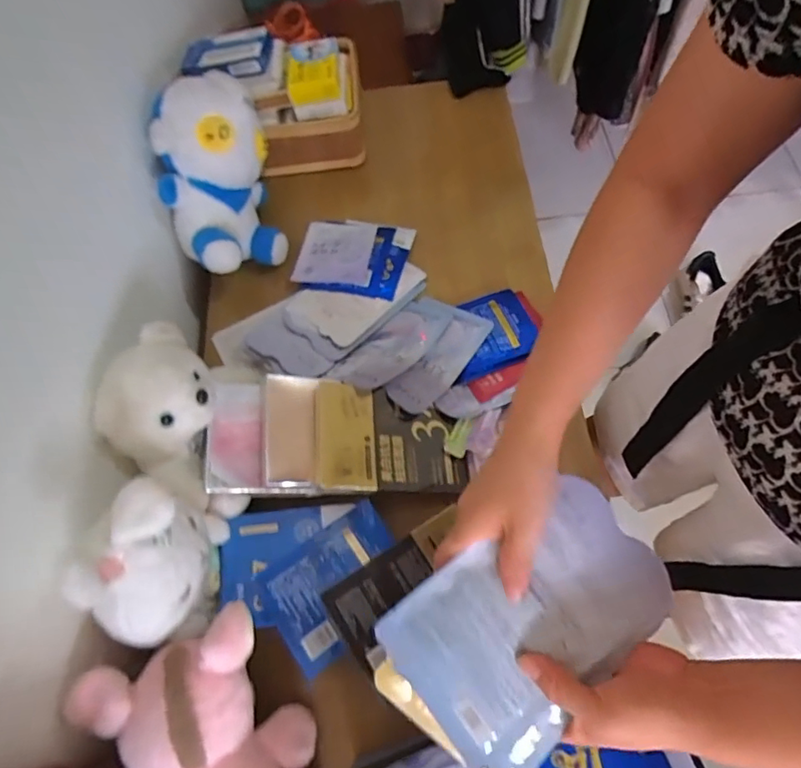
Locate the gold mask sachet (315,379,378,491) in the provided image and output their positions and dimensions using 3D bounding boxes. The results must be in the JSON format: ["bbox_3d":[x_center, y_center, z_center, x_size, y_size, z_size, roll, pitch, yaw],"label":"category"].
[{"bbox_3d":[-0.063,0.055,0.603,0.067,0.008,0.133,2,63,-14],"label":"gold mask sachet"}]

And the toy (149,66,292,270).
[{"bbox_3d":[-0.251,-0.286,0.728,0.142,0.165,0.254,-11,68,-3],"label":"toy"}]

